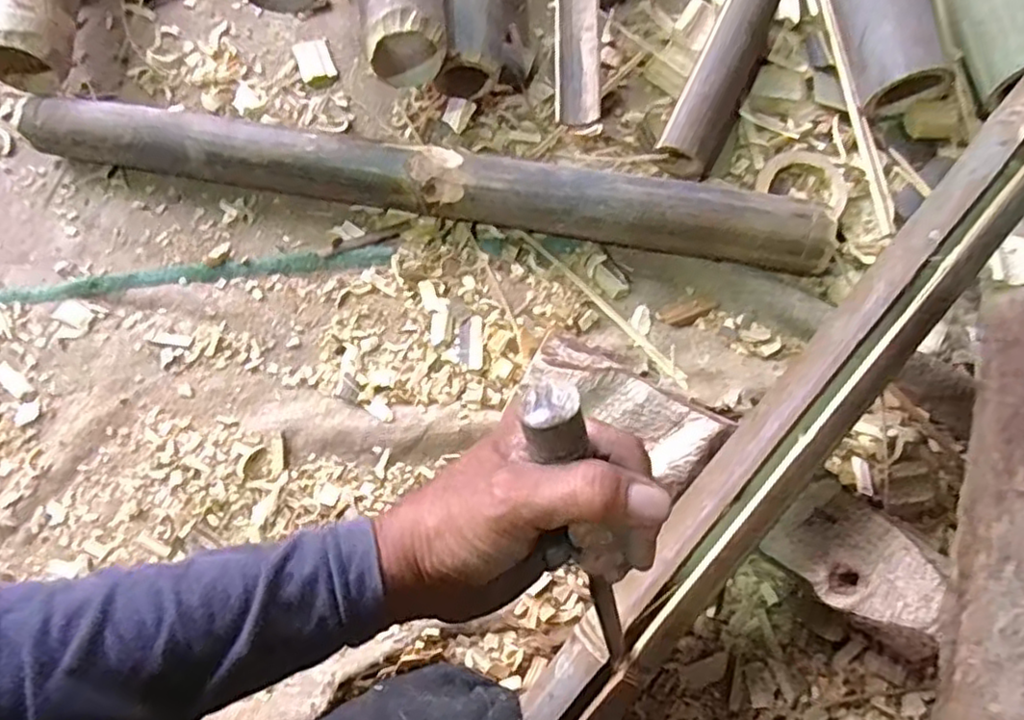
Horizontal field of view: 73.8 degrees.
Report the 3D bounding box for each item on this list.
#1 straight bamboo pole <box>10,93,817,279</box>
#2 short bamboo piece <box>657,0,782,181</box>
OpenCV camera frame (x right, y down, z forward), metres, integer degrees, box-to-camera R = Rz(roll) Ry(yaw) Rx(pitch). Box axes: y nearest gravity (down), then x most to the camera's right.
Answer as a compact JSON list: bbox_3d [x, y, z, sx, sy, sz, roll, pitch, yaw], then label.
[{"bbox_3d":[-0.076,-0.142,0.553,0.641,0.065,0.049,10,77,4],"label":"straight bamboo pole"},{"bbox_3d":[0.179,-0.243,0.580,0.047,0.050,0.182,25,78,7],"label":"short bamboo piece"}]

